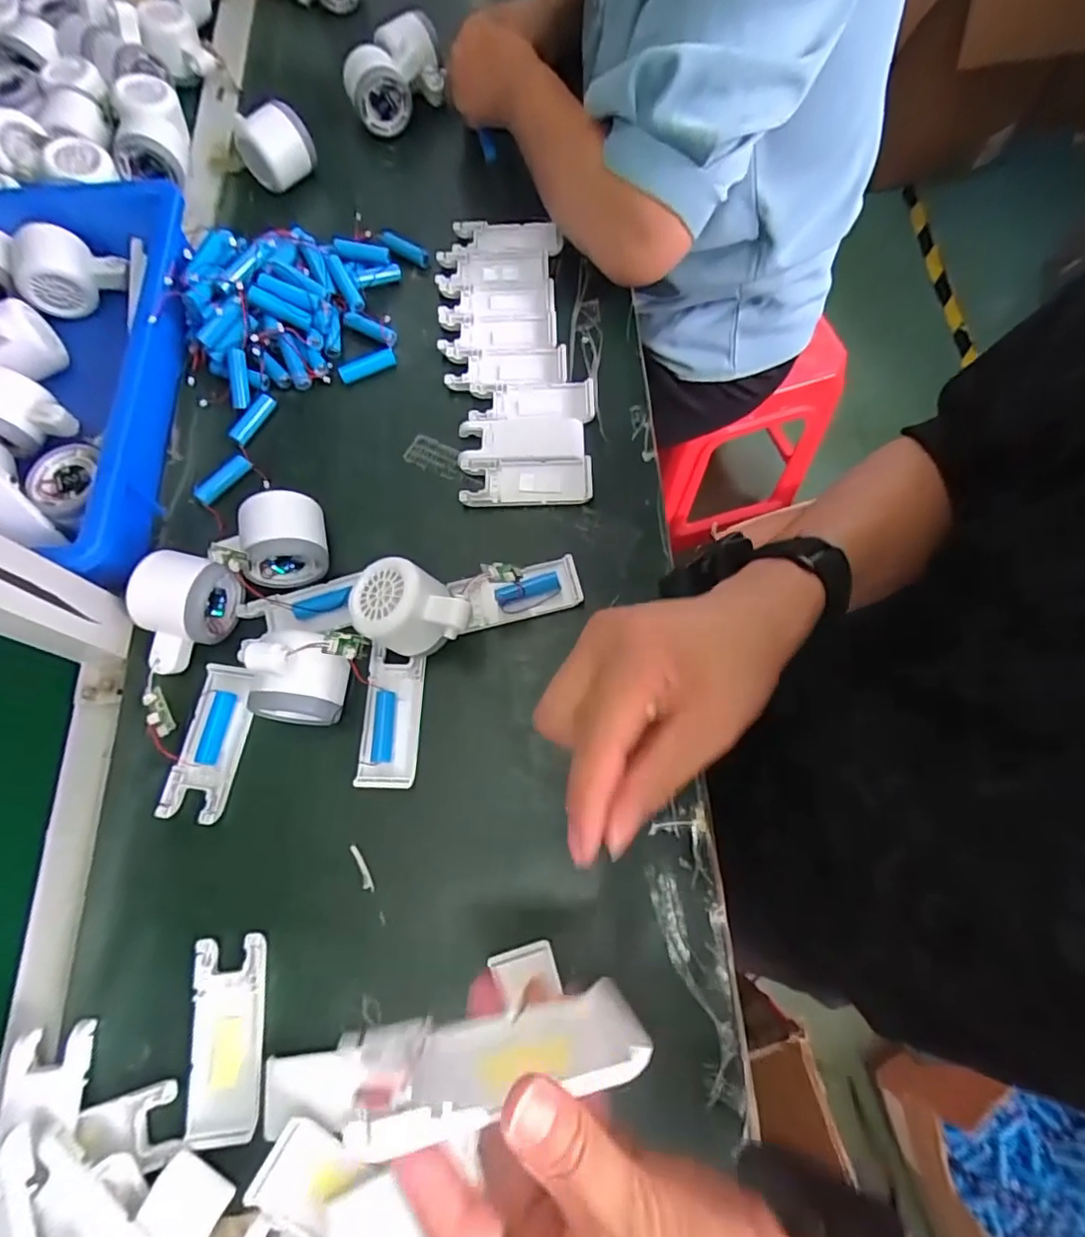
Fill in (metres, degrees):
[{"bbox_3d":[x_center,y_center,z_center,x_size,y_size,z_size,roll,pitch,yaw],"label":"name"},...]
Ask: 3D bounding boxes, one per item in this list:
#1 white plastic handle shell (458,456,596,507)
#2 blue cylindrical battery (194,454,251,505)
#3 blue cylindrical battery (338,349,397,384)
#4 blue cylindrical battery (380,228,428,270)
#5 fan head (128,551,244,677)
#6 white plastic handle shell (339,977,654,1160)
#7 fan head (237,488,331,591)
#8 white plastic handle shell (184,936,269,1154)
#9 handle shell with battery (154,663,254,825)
[{"bbox_3d":[-0.013,-0.110,0.470,0.103,0.010,0.041,0,70,0],"label":"white plastic handle shell"},{"bbox_3d":[-0.256,-0.113,0.471,0.016,0.013,0.050,32,74,11],"label":"blue cylindrical battery"},{"bbox_3d":[-0.152,-0.220,0.512,0.050,0.015,0.014,-26,72,-9],"label":"blue cylindrical battery"},{"bbox_3d":[-0.130,-0.347,0.548,0.049,0.012,0.017,30,73,-4],"label":"blue cylindrical battery"},{"bbox_3d":[-0.255,-0.005,0.413,0.061,0.044,0.084,26,72,9],"label":"fan head"},{"bbox_3d":[-0.015,0.155,0.207,0.101,0.050,0.018,1,88,-17],"label":"white plastic handle shell"},{"bbox_3d":[-0.191,-0.058,0.428,0.062,0.056,0.058,-17,71,-6],"label":"fan head"},{"bbox_3d":[-0.186,0.246,0.346,0.042,0.006,0.102,-6,70,-2],"label":"white plastic handle shell"},{"bbox_3d":[-0.225,0.083,0.401,0.041,0.009,0.103,9,71,4],"label":"handle shell with battery"}]

